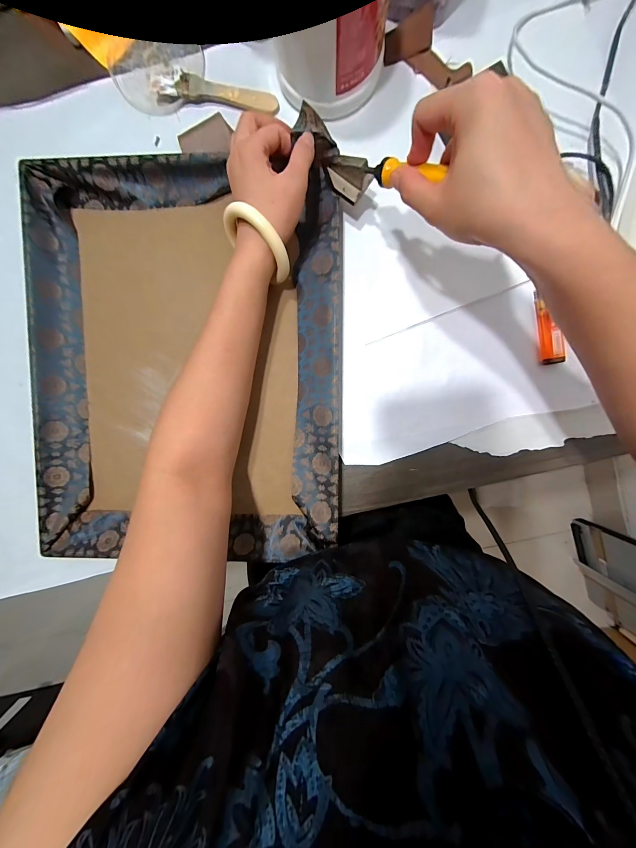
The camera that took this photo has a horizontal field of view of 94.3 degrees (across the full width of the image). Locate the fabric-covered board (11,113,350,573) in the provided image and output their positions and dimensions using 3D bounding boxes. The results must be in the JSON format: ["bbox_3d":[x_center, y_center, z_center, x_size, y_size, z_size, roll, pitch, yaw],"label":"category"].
[{"bbox_3d":[-0.150,-0.067,0.339,0.346,0.032,0.432,0,93,3],"label":"fabric-covered board"}]

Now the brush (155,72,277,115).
[{"bbox_3d":[-0.112,-0.363,0.323,0.133,0.016,0.022,12,94,2],"label":"brush"}]

